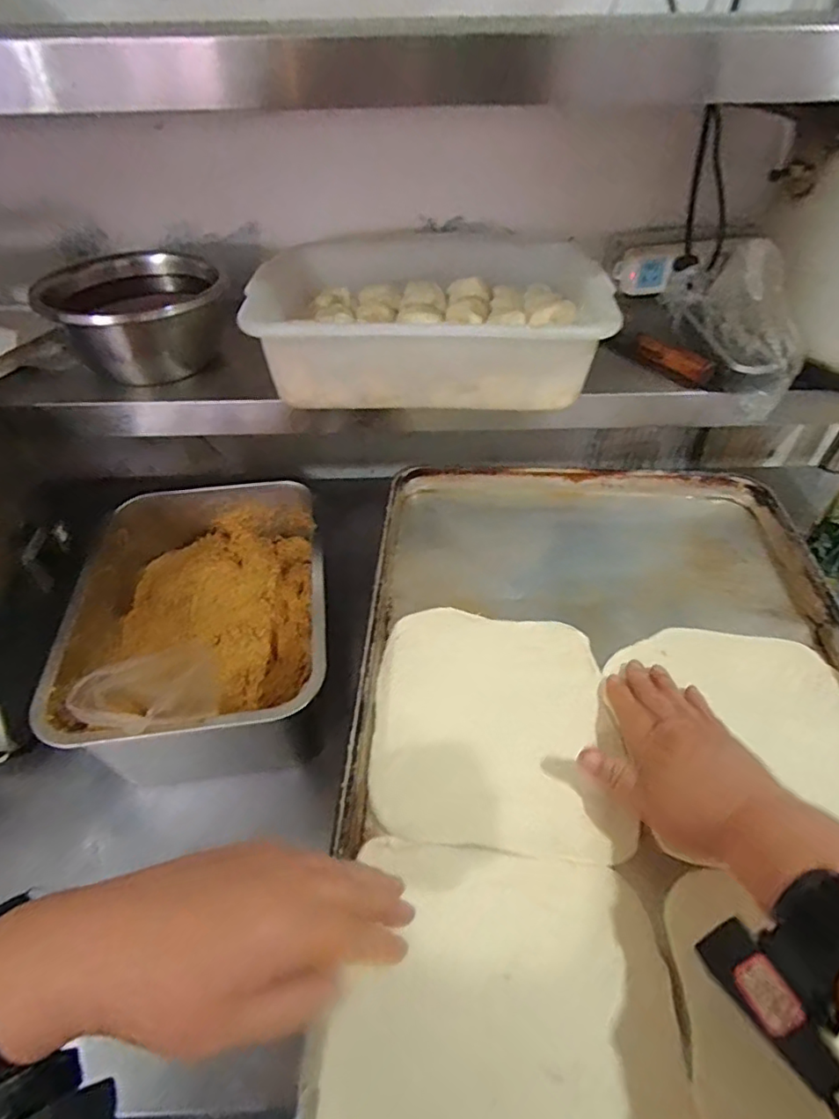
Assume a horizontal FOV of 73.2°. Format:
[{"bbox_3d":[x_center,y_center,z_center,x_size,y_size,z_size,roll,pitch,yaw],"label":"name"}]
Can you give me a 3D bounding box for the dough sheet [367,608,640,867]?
[{"bbox_3d":[0.056,0.124,0.445,0.178,0.013,0.191,4,46,5],"label":"dough sheet"}]

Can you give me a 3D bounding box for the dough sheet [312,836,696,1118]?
[{"bbox_3d":[0.047,0.261,0.305,0.188,0.017,0.191,3,46,4],"label":"dough sheet"}]

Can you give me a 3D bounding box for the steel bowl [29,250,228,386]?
[{"bbox_3d":[-0.310,-0.268,0.641,0.169,0.096,0.165,0,46,0],"label":"steel bowl"}]

